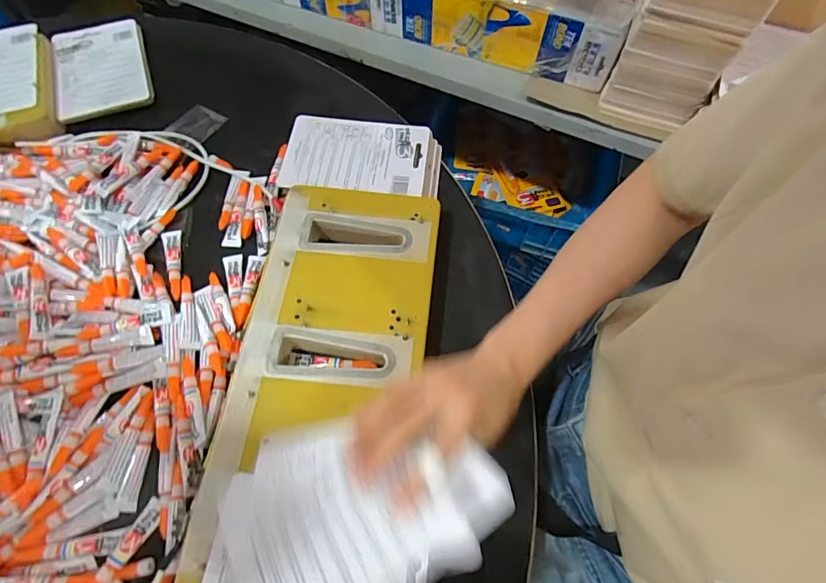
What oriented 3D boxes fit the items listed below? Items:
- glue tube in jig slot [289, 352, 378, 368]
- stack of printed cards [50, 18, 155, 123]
[{"bbox_3d":[-0.080,0.070,0.436,0.088,0.009,0.013,7,68,3],"label":"glue tube in jig slot"},{"bbox_3d":[-0.424,-0.307,0.602,0.118,0.014,0.180,-21,69,-8],"label":"stack of printed cards"}]

